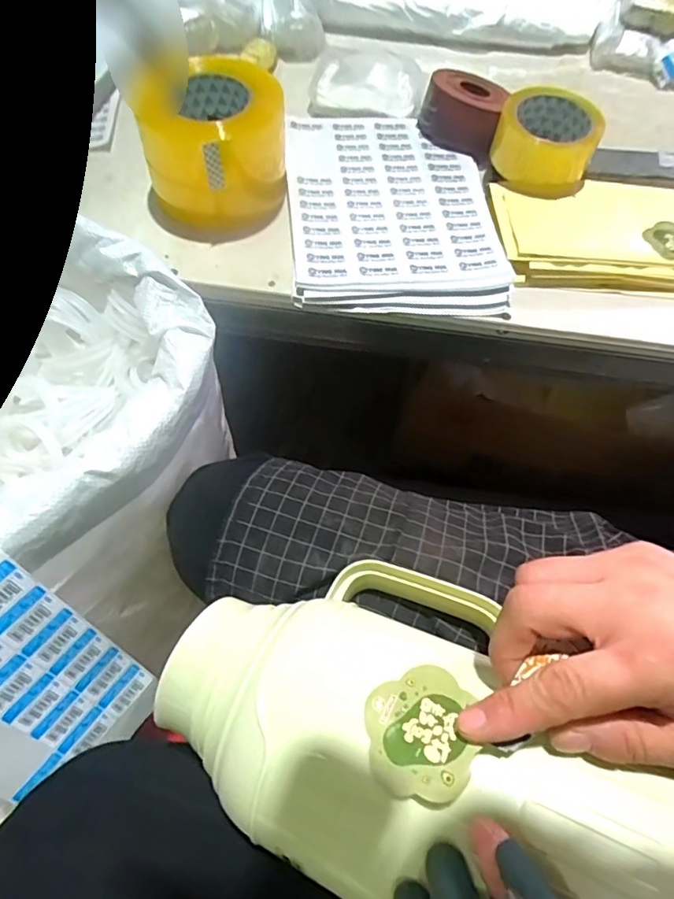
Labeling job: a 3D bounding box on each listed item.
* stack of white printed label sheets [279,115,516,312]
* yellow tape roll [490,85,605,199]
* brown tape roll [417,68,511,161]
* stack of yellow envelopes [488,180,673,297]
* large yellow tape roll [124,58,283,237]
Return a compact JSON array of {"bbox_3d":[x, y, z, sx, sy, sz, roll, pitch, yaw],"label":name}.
[{"bbox_3d":[0.056,-0.263,0.557,0.209,0.015,0.289,0,61,-3],"label":"stack of white printed label sheets"},{"bbox_3d":[0.223,-0.329,0.568,0.102,0.064,0.106,1,61,-2],"label":"yellow tape roll"},{"bbox_3d":[0.141,-0.385,0.602,0.088,0.044,0.090,1,61,-2],"label":"brown tape roll"},{"bbox_3d":[0.275,-0.229,0.553,0.216,0.028,0.146,3,61,-1],"label":"stack of yellow envelopes"},{"bbox_3d":[-0.119,-0.300,0.530,0.130,0.097,0.123,1,61,-2],"label":"large yellow tape roll"}]

